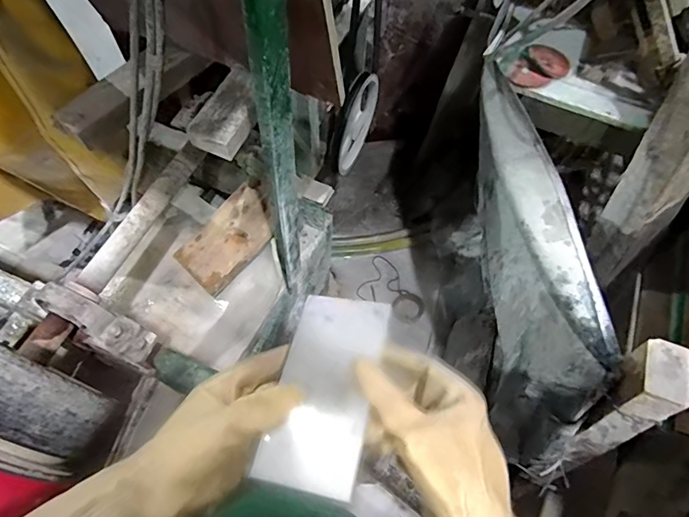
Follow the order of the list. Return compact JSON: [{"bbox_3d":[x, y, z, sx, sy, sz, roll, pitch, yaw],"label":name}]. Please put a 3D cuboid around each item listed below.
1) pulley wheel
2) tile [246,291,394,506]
[{"bbox_3d":[0.027,-0.280,0.927,0.027,0.197,0.192,19,63,8],"label":"pulley wheel"},{"bbox_3d":[-0.014,0.099,0.350,0.071,0.014,0.147,12,57,4],"label":"tile"}]

